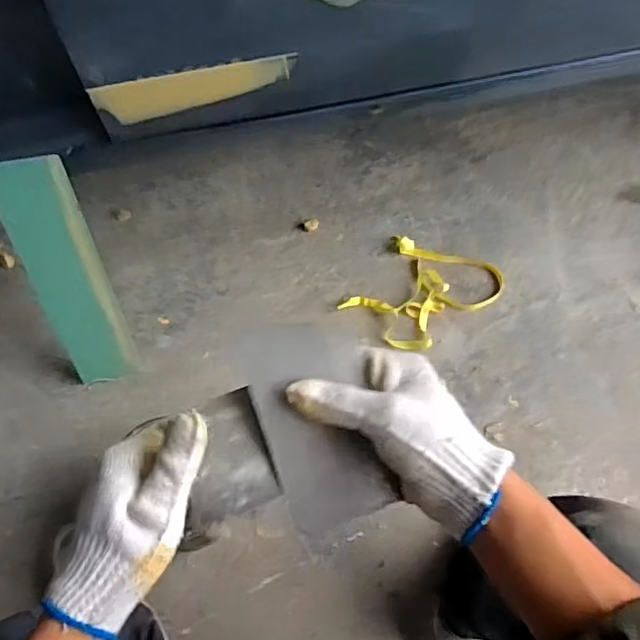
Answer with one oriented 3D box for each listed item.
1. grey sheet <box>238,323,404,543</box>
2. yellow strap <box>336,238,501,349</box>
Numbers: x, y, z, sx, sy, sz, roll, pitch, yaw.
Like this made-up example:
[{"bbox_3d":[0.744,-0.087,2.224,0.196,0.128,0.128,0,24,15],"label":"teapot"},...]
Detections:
[{"bbox_3d":[0.001,0.068,0.368,0.071,0.007,0.136,-18,93,-7],"label":"grey sheet"},{"bbox_3d":[0.197,-0.054,1.066,0.207,0.017,0.249,36,68,20],"label":"yellow strap"}]

